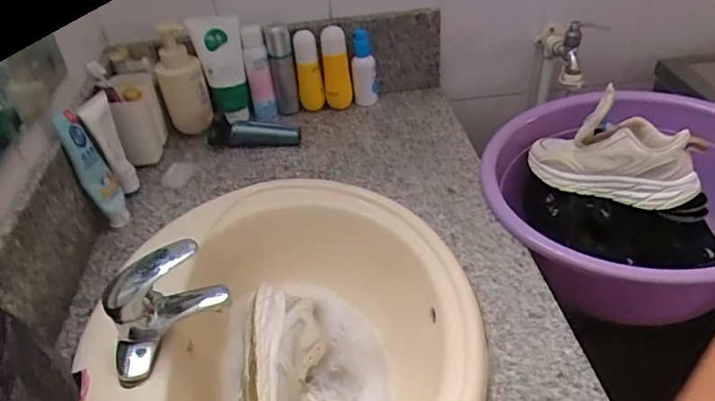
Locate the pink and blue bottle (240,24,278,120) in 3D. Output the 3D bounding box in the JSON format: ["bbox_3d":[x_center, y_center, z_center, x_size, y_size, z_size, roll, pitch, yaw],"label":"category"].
[{"bbox_3d":[-0.180,-0.230,0.980,0.044,0.168,0.036,-13,39,-8],"label":"pink and blue bottle"}]

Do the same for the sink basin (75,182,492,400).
[{"bbox_3d":[-0.081,0.189,0.661,0.423,0.143,0.532,-8,38,-7],"label":"sink basin"}]

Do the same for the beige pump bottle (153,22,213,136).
[{"bbox_3d":[-0.312,-0.217,0.952,0.078,0.193,0.077,-17,40,-14],"label":"beige pump bottle"}]

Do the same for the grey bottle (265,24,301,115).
[{"bbox_3d":[-0.136,-0.235,0.986,0.042,0.167,0.033,-7,39,-1],"label":"grey bottle"}]

